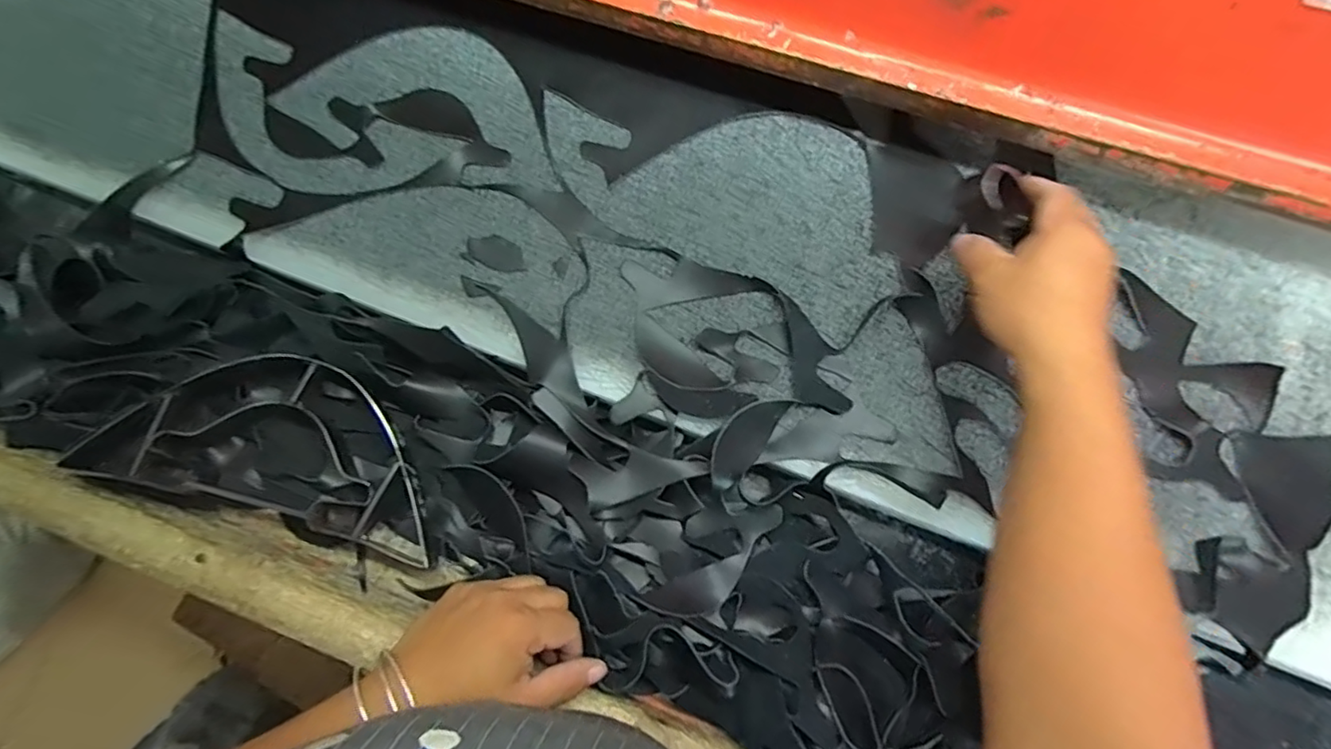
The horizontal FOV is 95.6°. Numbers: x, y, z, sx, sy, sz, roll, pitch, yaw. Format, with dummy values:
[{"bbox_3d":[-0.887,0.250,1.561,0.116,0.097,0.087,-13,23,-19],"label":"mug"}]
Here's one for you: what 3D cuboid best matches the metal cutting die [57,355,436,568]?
[{"bbox_3d":[-0.281,0.048,0.440,0.262,0.043,0.120,15,77,7],"label":"metal cutting die"}]

